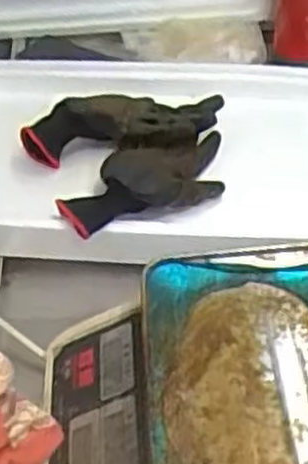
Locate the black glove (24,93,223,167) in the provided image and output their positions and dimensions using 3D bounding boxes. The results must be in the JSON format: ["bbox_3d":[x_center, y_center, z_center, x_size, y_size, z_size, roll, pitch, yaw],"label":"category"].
[{"bbox_3d":[-0.032,-0.111,0.805,0.214,0.057,0.076,-8,43,-2],"label":"black glove"}]

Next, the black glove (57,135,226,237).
[{"bbox_3d":[-0.003,-0.054,0.739,0.186,0.043,0.095,-19,45,-13],"label":"black glove"}]

